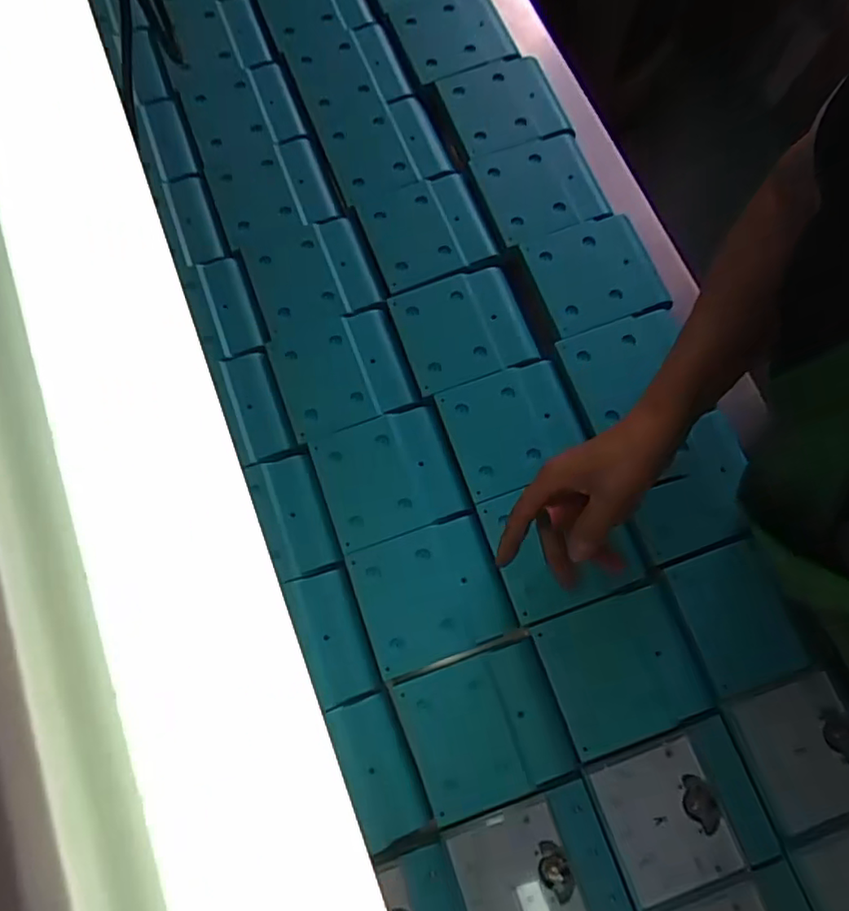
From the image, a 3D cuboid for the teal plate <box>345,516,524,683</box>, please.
[{"bbox_3d":[0.004,0.108,0.498,0.110,0.006,0.099,-20,76,-4],"label":"teal plate"}]

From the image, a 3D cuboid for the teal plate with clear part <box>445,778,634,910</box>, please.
[{"bbox_3d":[0.081,0.299,0.446,0.109,0.014,0.094,-19,76,-4],"label":"teal plate with clear part"}]

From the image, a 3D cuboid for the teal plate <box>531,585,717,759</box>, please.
[{"bbox_3d":[0.149,0.160,0.476,0.109,0.004,0.098,-20,76,-4],"label":"teal plate"}]

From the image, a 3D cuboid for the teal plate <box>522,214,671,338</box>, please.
[{"bbox_3d":[0.154,-0.166,0.569,0.105,0.010,0.101,-19,76,-4],"label":"teal plate"}]

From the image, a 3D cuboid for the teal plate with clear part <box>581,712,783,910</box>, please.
[{"bbox_3d":[0.184,0.255,0.453,0.109,0.008,0.099,-20,76,-4],"label":"teal plate with clear part"}]

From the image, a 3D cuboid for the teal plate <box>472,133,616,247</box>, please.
[{"bbox_3d":[0.111,-0.255,0.594,0.108,0.018,0.097,-20,76,-4],"label":"teal plate"}]

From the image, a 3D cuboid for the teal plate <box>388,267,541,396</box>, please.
[{"bbox_3d":[0.033,-0.114,0.557,0.106,0.004,0.098,-18,76,-3],"label":"teal plate"}]

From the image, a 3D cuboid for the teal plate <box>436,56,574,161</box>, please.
[{"bbox_3d":[0.077,-0.348,0.620,0.107,0.011,0.102,-21,76,-4],"label":"teal plate"}]

